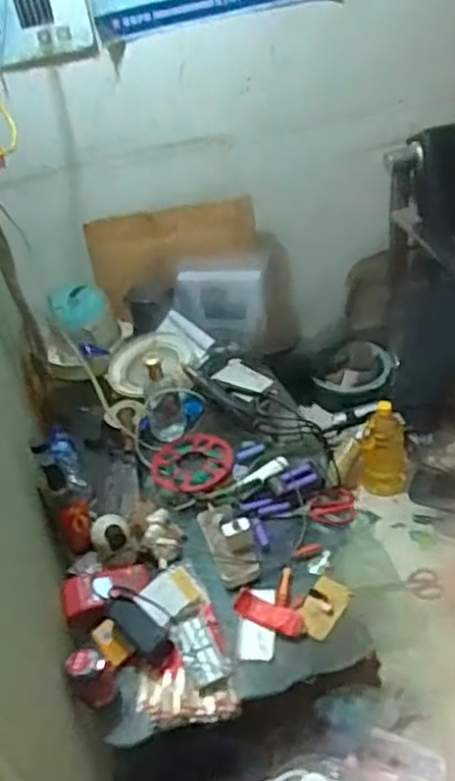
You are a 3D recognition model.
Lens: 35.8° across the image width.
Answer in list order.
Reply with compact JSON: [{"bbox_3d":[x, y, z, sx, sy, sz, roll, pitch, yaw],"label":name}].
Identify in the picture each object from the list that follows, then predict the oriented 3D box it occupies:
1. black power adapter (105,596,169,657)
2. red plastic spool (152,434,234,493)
[{"bbox_3d":[-0.161,0.415,1.249,0.128,0.022,0.062,26,80,35],"label":"black power adapter"},{"bbox_3d":[-0.074,0.154,1.575,0.177,0.027,0.170,-4,42,4],"label":"red plastic spool"}]

